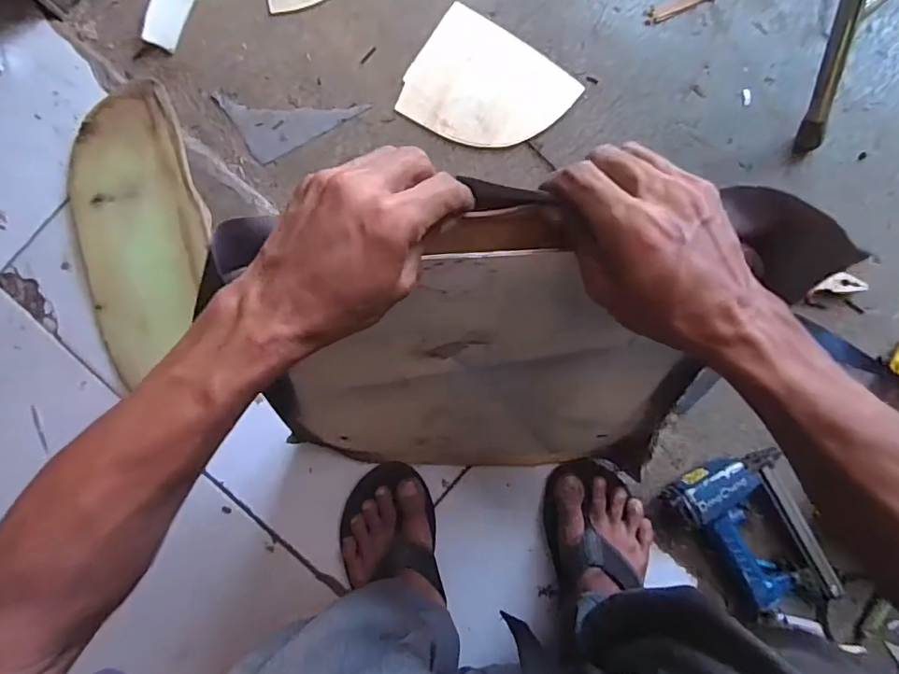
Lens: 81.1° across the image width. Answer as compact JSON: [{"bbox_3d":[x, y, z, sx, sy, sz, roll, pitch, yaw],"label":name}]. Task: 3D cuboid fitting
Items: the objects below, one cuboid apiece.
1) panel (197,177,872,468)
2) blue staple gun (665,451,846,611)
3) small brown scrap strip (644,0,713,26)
[{"bbox_3d":[0.036,0.035,0.458,0.378,0.396,0.034,0,57,-1],"label":"panel"},{"bbox_3d":[0.354,0.237,0.609,0.128,0.047,0.208,-31,86,-1],"label":"blue staple gun"},{"bbox_3d":[0.293,-0.420,0.661,0.098,0.009,0.021,-21,86,0],"label":"small brown scrap strip"}]

